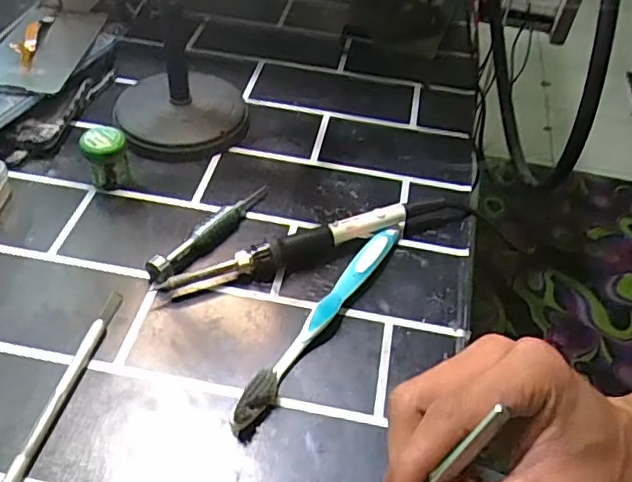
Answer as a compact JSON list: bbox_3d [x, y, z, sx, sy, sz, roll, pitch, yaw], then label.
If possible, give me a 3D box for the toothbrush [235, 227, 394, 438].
[{"bbox_3d":[0.005,0.046,0.378,0.014,0.017,0.176,26,49,20],"label":"toothbrush"}]

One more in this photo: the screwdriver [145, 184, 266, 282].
[{"bbox_3d":[-0.069,-0.007,0.421,0.014,0.019,0.106,31,51,24],"label":"screwdriver"}]

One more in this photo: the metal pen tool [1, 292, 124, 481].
[{"bbox_3d":[-0.138,0.082,0.336,0.009,0.008,0.137,11,46,6],"label":"metal pen tool"}]

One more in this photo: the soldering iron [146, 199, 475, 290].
[{"bbox_3d":[0.007,0.000,0.418,0.221,0.023,0.022,-13,48,-17],"label":"soldering iron"}]

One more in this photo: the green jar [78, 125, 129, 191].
[{"bbox_3d":[-0.151,-0.058,0.444,0.028,0.045,0.024,-13,48,-17],"label":"green jar"}]

